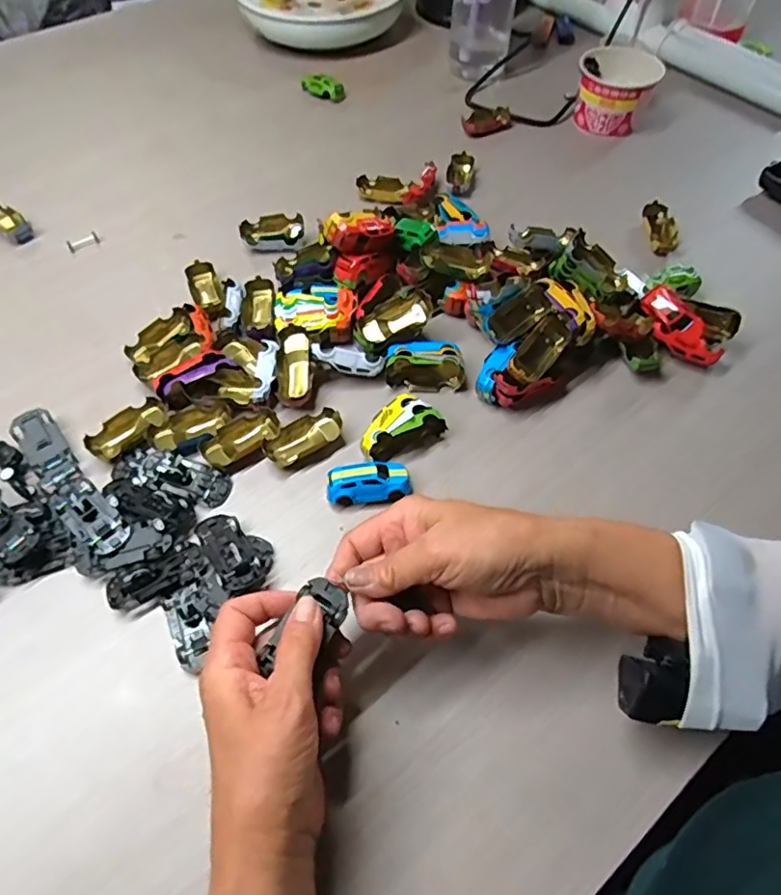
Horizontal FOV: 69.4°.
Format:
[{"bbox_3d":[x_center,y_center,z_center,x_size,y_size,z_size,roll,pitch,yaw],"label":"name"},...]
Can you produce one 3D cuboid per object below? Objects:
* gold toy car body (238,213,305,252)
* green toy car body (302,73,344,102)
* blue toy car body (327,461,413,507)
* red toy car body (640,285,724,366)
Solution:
[{"bbox_3d":[-0.122,-0.222,0.581,0.064,0.015,0.036,-9,57,-5],"label":"gold toy car body"},{"bbox_3d":[-0.088,-0.480,0.750,0.057,0.017,0.033,34,64,21],"label":"green toy car body"},{"bbox_3d":[-0.016,0.026,0.424,0.061,0.021,0.028,-3,57,-1],"label":"blue toy car body"},{"bbox_3d":[0.251,-0.105,0.490,0.032,0.025,0.080,-32,81,-18],"label":"red toy car body"}]

